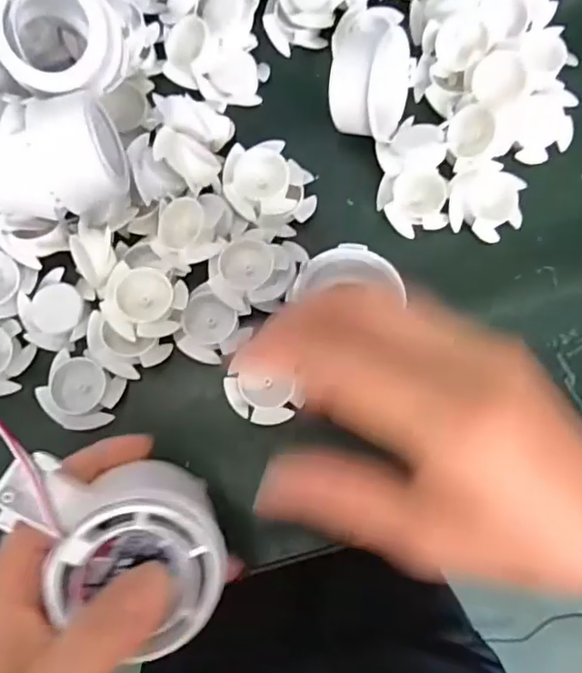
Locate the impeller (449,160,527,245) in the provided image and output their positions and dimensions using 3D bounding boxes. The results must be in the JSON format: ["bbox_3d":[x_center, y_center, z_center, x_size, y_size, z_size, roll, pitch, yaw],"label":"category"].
[{"bbox_3d":[0.103,-0.071,0.307,0.037,0.015,0.039,0,79,0],"label":"impeller"}]

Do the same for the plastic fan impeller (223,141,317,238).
[{"bbox_3d":[-0.012,-0.078,0.307,0.049,0.021,0.040,44,85,4],"label":"plastic fan impeller"}]

